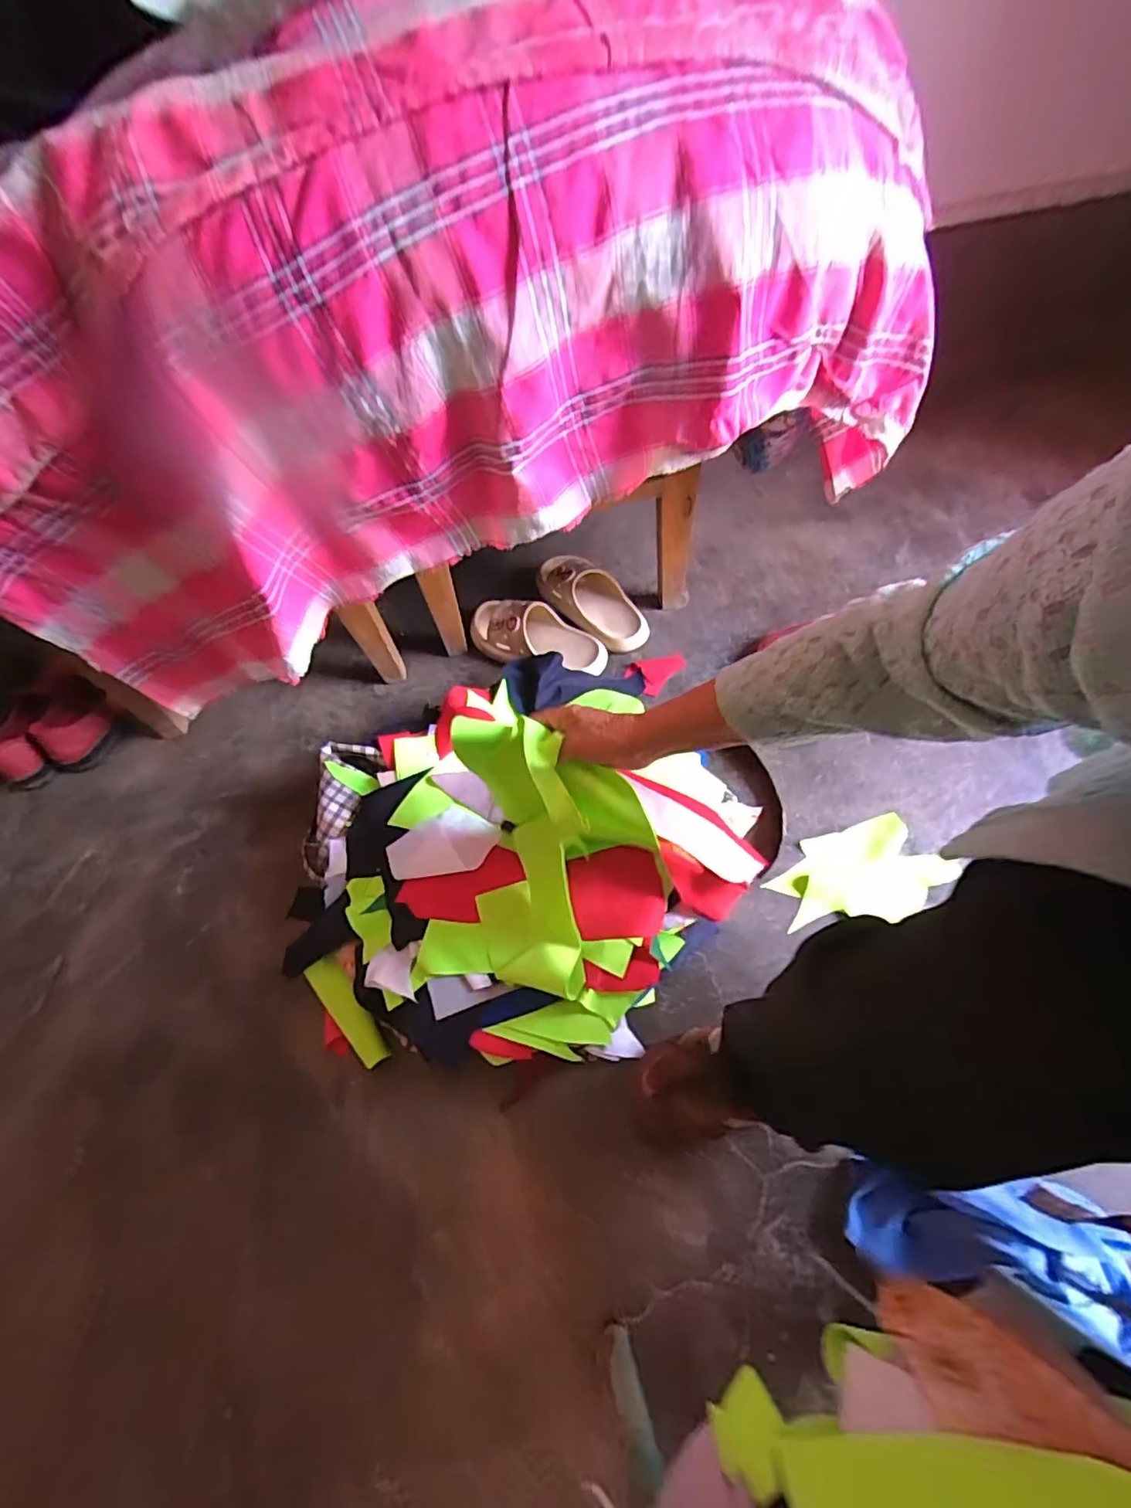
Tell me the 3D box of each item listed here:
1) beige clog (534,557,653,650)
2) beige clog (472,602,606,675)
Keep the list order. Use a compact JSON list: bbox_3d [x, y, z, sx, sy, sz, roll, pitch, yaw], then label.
[{"bbox_3d":[0.041,-0.246,0.956,0.088,0.062,0.210,-33,64,-14],"label":"beige clog"},{"bbox_3d":[-0.045,-0.185,0.926,0.215,0.067,0.089,19,64,14],"label":"beige clog"}]

